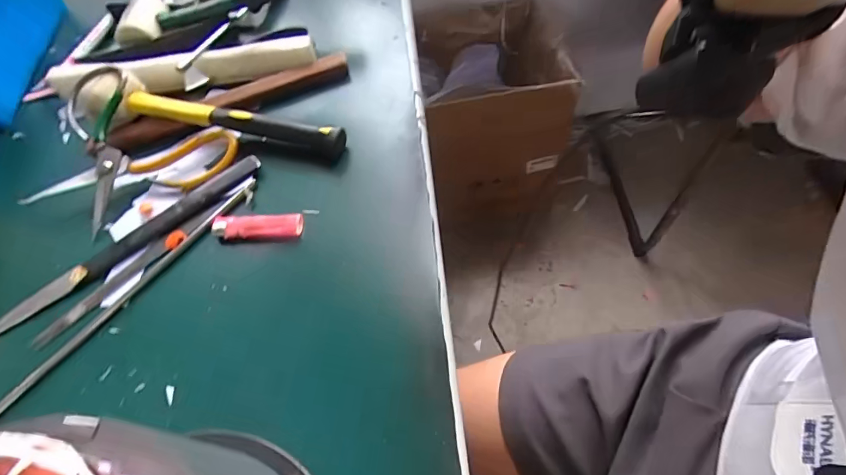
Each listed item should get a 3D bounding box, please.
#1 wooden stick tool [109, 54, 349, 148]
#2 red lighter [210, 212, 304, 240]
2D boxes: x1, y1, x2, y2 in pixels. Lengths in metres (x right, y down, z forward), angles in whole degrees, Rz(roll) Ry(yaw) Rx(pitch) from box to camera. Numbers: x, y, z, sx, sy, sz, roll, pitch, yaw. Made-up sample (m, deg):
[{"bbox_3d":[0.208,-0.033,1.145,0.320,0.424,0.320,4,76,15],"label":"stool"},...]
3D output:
[{"bbox_3d":[-0.205,-0.147,0.470,0.256,0.020,0.034,-25,58,-11],"label":"wooden stick tool"},{"bbox_3d":[-0.146,-0.011,0.380,0.082,0.007,0.024,-3,57,3],"label":"red lighter"}]

